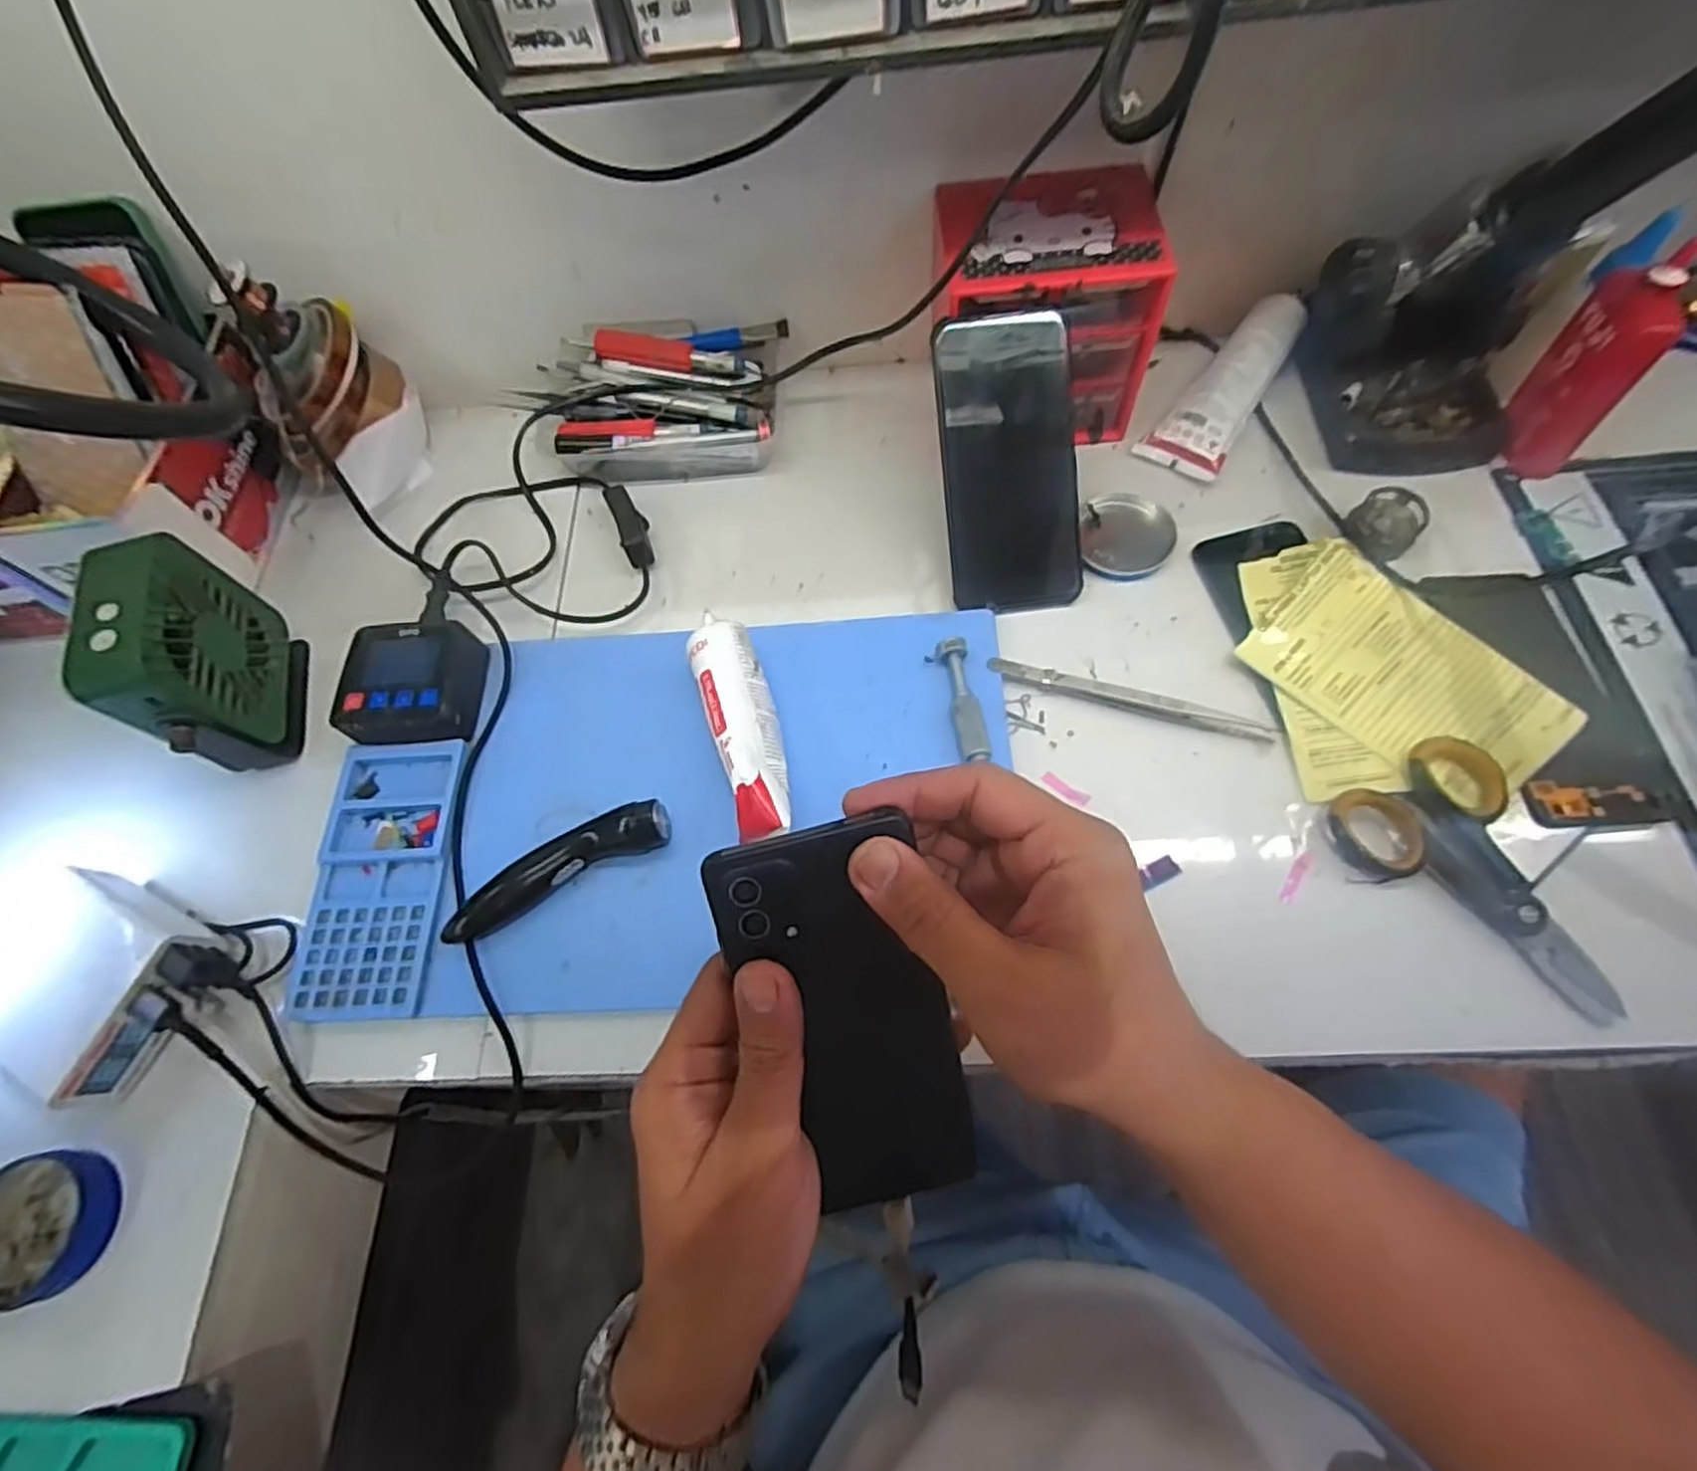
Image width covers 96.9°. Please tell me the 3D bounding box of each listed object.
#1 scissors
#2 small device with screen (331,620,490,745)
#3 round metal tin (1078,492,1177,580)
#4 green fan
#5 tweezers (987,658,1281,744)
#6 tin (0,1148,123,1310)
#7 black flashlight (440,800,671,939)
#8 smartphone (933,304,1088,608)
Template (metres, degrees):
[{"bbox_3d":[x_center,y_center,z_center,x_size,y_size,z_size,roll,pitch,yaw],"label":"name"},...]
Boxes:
[{"bbox_3d":[0.309,0.073,0.364,0.079,0.015,0.136,-34,72,-2],"label":"scissors"},{"bbox_3d":[-0.258,-0.030,0.443,0.069,0.031,0.075,-3,65,4],"label":"small device with screen"},{"bbox_3d":[0.177,-0.130,0.475,0.056,0.011,0.067,2,63,4],"label":"round metal tin"},{"bbox_3d":[-0.364,-0.039,0.422,0.038,0.112,0.105,-17,65,-3],"label":"green fan"},{"bbox_3d":[0.158,-0.020,0.426,0.156,0.014,0.012,16,65,11],"label":"tweezers"},{"bbox_3d":[-0.380,0.228,0.351,0.062,0.020,0.059,-1,63,2],"label":"tin"},{"bbox_3d":[-0.155,0.066,0.396,0.122,0.027,0.035,-23,64,-8],"label":"black flashlight"},{"bbox_3d":[0.095,-0.158,0.443,0.077,0.004,0.164,-7,104,3],"label":"smartphone"}]

